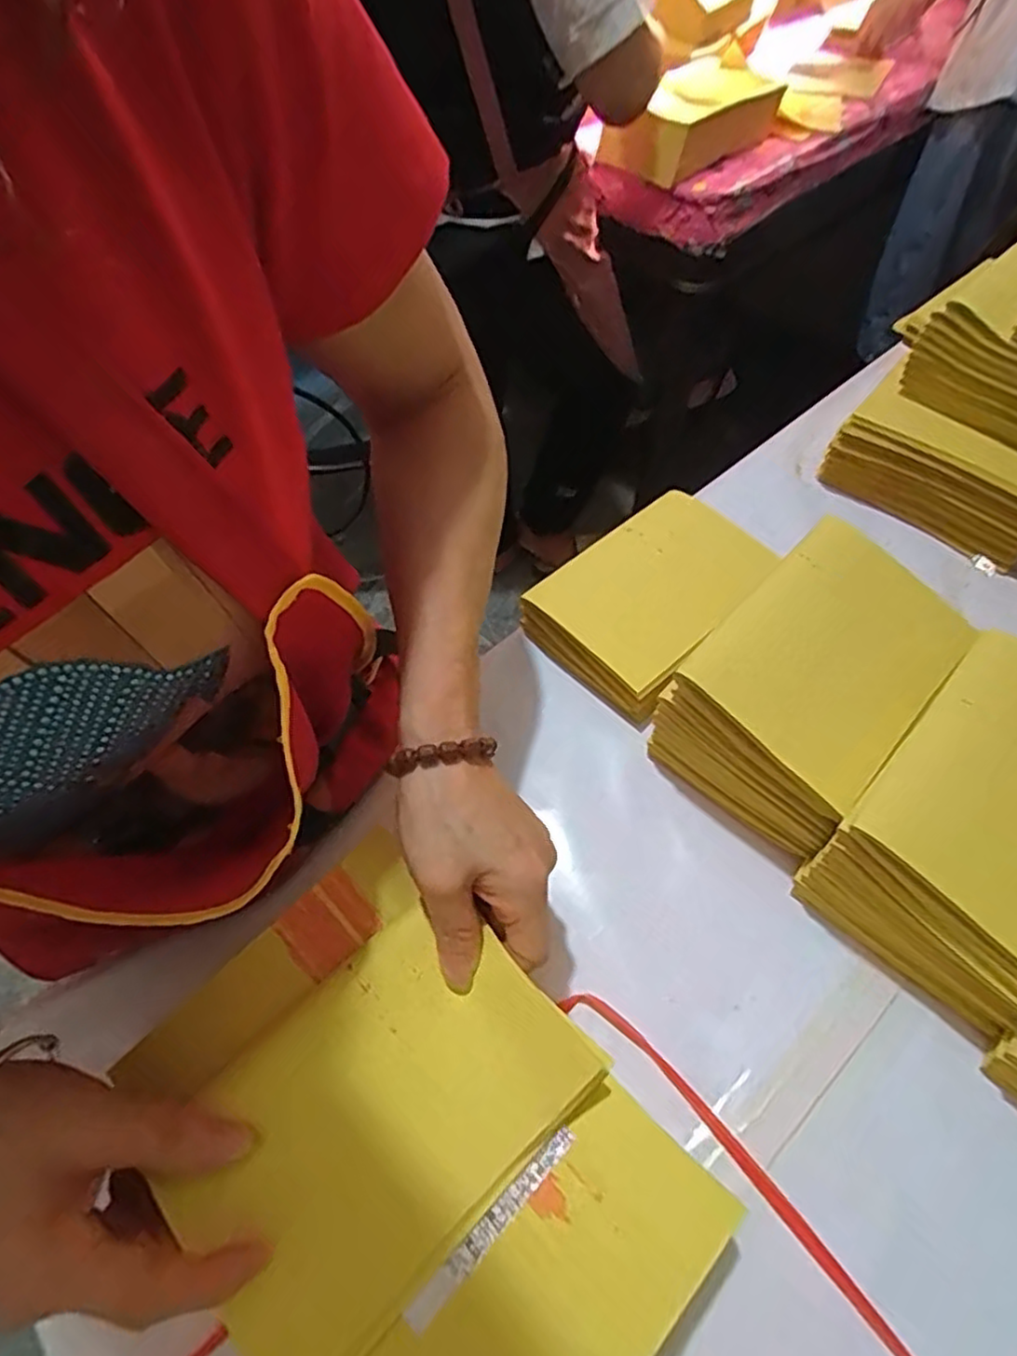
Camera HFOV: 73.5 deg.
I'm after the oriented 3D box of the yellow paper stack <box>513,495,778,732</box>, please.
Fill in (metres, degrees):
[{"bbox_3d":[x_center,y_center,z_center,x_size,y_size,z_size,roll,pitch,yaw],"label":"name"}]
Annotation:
[{"bbox_3d":[0.106,-0.059,0.487,0.163,0.040,0.119,-40,64,-20],"label":"yellow paper stack"}]

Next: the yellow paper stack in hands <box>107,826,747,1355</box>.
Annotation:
[{"bbox_3d":[-0.042,0.189,0.277,0.220,0.026,0.154,40,65,20],"label":"yellow paper stack in hands"}]

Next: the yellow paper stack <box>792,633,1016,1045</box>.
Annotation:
[{"bbox_3d":[0.259,0.081,0.370,0.169,0.090,0.121,-40,64,-20],"label":"yellow paper stack"}]

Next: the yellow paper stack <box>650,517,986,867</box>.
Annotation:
[{"bbox_3d":[0.180,0.009,0.412,0.154,0.100,0.114,-41,64,-20],"label":"yellow paper stack"}]

